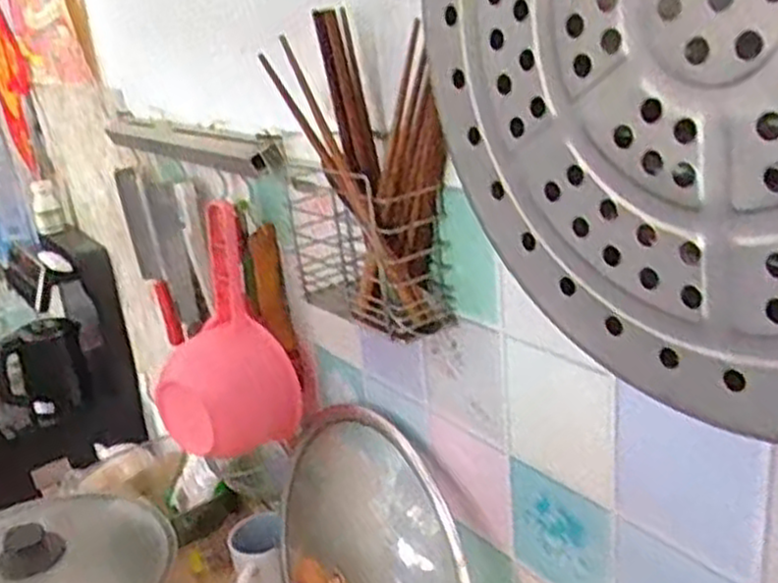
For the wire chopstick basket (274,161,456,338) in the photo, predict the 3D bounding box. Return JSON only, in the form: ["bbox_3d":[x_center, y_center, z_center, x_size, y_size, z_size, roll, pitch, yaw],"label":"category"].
[{"bbox_3d":[-0.019,-0.038,0.612,0.052,0.114,0.149,-21,25,-35],"label":"wire chopstick basket"}]

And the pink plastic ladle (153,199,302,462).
[{"bbox_3d":[-0.174,0.047,0.793,0.123,0.222,0.107,-21,25,-35],"label":"pink plastic ladle"}]

